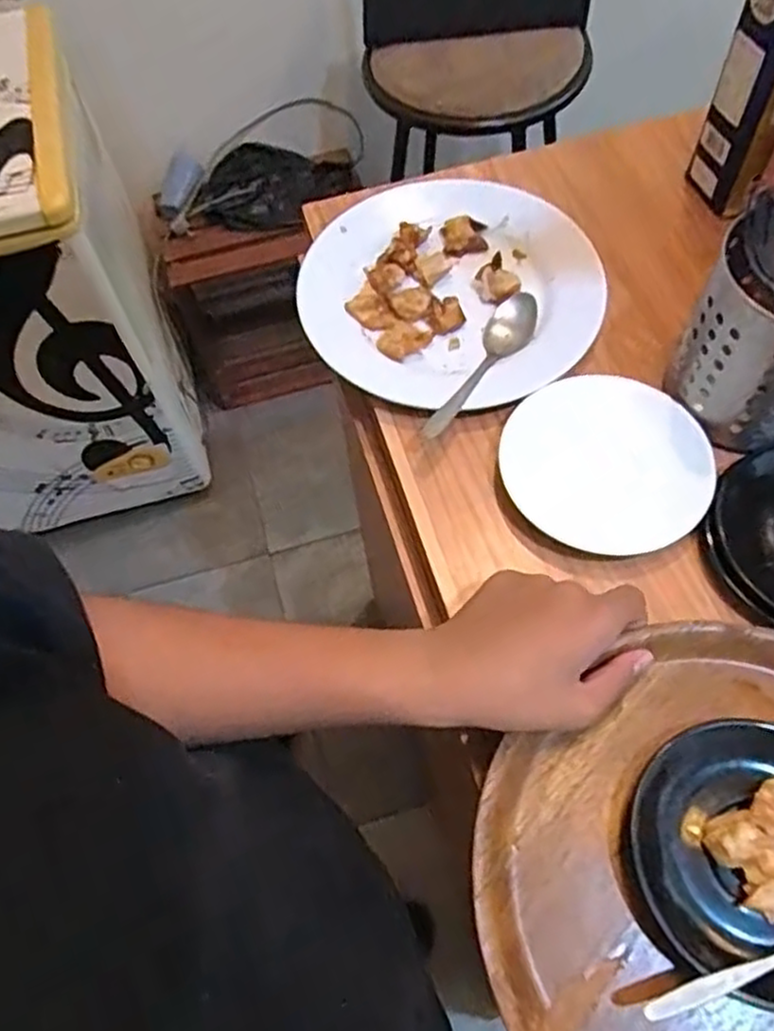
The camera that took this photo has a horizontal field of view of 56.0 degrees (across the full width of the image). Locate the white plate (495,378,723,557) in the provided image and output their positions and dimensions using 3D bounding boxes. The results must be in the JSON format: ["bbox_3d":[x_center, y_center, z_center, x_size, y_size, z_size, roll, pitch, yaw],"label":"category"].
[{"bbox_3d":[0.159,-0.040,0.521,0.141,0.013,0.139,-1,62,2],"label":"white plate"}]

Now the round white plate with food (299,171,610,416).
[{"bbox_3d":[0.056,-0.190,0.610,0.245,0.029,0.239,-1,62,2],"label":"round white plate with food"}]

